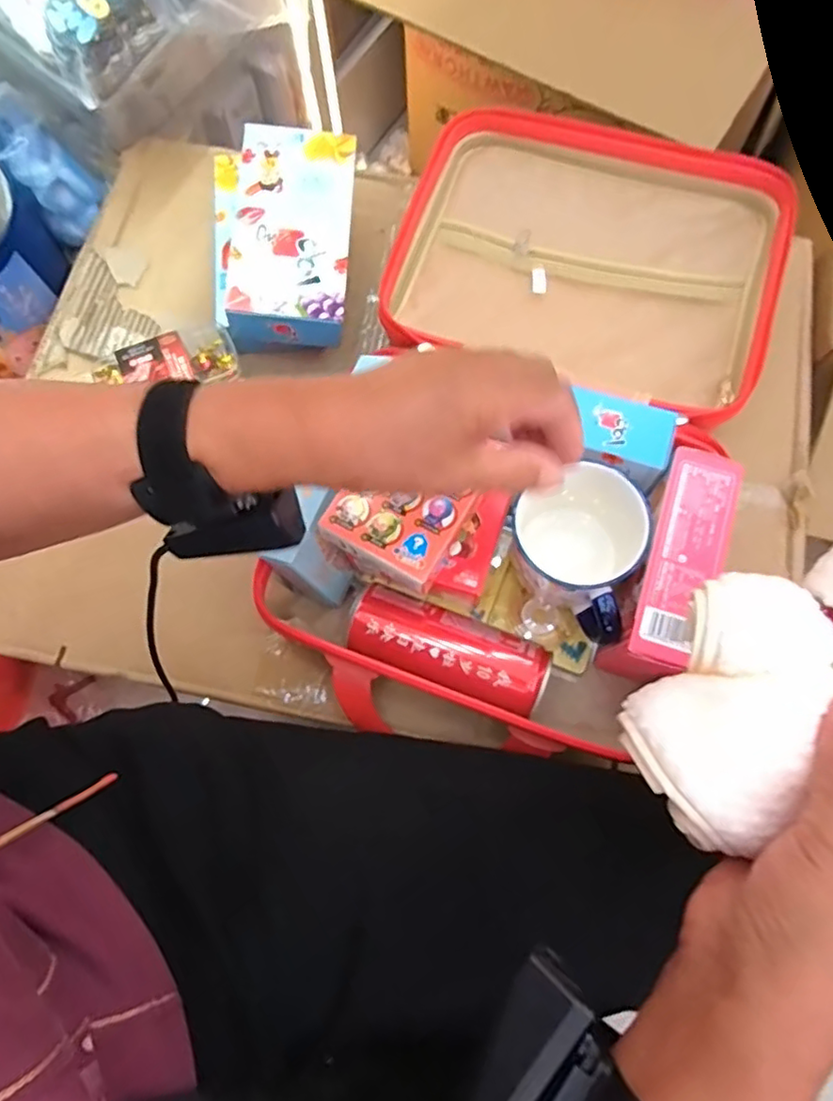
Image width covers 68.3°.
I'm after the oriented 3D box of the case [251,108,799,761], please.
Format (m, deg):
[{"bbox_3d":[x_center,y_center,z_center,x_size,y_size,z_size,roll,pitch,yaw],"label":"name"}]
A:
[{"bbox_3d":[0.095,-0.115,0.487,0.292,0.110,0.518,20,75,7],"label":"case"}]

